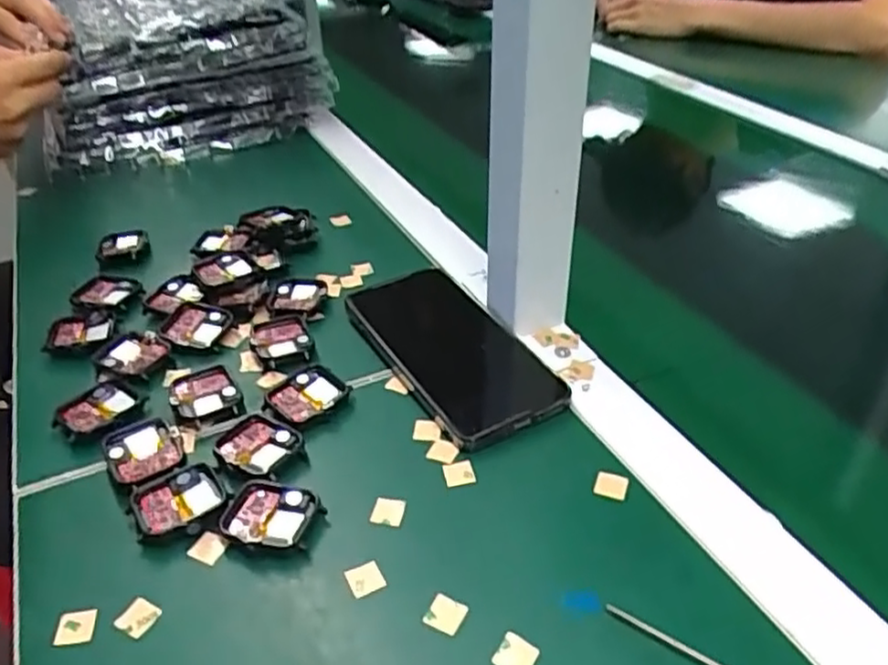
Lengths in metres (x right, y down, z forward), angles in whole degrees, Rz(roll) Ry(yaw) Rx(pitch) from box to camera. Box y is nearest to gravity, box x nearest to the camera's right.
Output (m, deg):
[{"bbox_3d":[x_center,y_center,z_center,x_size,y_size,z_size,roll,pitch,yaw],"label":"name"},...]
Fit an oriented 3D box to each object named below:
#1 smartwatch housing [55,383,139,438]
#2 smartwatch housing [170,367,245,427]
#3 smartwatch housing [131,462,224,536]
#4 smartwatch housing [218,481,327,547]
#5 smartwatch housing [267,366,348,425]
[{"bbox_3d":[-0.208,0.046,0.428,0.034,0.006,0.040,25,44,32],"label":"smartwatch housing"},{"bbox_3d":[-0.144,0.038,0.435,0.038,0.008,0.051,-18,39,-20],"label":"smartwatch housing"},{"bbox_3d":[-0.136,0.088,0.370,0.043,0.009,0.038,-20,40,-23],"label":"smartwatch housing"},{"bbox_3d":[-0.086,0.094,0.362,0.046,0.012,0.038,10,38,16],"label":"smartwatch housing"},{"bbox_3d":[-0.083,0.039,0.432,0.037,0.013,0.041,20,42,27],"label":"smartwatch housing"}]

